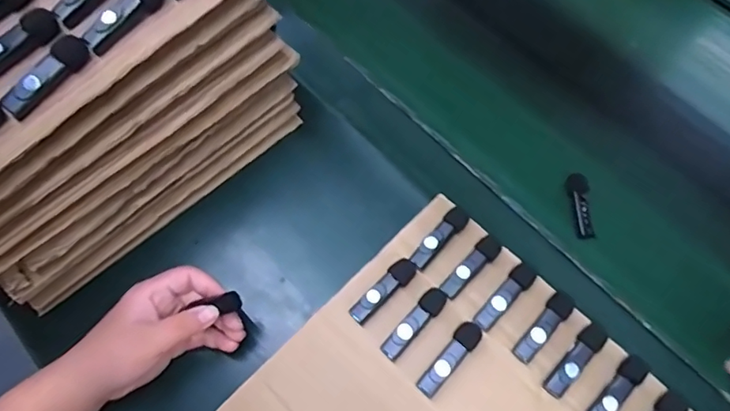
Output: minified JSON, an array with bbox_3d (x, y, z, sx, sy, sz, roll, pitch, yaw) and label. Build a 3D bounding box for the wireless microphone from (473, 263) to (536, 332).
[{"bbox_3d":[0.111,0.073,0.412,0.017,0.011,0.062,40,69,15],"label":"wireless microphone"}]

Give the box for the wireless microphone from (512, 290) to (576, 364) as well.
[{"bbox_3d":[0.139,0.094,0.403,0.017,0.012,0.062,39,69,14],"label":"wireless microphone"}]

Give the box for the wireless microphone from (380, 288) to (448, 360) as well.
[{"bbox_3d":[0.039,0.091,0.406,0.017,0.011,0.065,41,69,15],"label":"wireless microphone"}]

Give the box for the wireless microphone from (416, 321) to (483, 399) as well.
[{"bbox_3d":[0.064,0.116,0.398,0.065,0.016,0.019,-42,85,-17],"label":"wireless microphone"}]

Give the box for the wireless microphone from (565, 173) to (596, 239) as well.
[{"bbox_3d":[0.211,0.000,0.508,0.019,0.014,0.068,-1,65,-4],"label":"wireless microphone"}]

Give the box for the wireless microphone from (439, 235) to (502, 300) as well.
[{"bbox_3d":[0.085,0.049,0.422,0.063,0.012,0.018,-40,73,-19],"label":"wireless microphone"}]

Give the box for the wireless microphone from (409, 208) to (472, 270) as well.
[{"bbox_3d":[0.062,0.027,0.430,0.017,0.010,0.061,39,69,15],"label":"wireless microphone"}]

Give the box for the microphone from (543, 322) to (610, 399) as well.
[{"bbox_3d":[0.160,0.117,0.395,0.017,0.015,0.063,40,69,15],"label":"microphone"}]

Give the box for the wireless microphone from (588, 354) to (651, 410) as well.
[{"bbox_3d":[0.187,0.139,0.387,0.017,0.014,0.065,42,70,16],"label":"wireless microphone"}]

